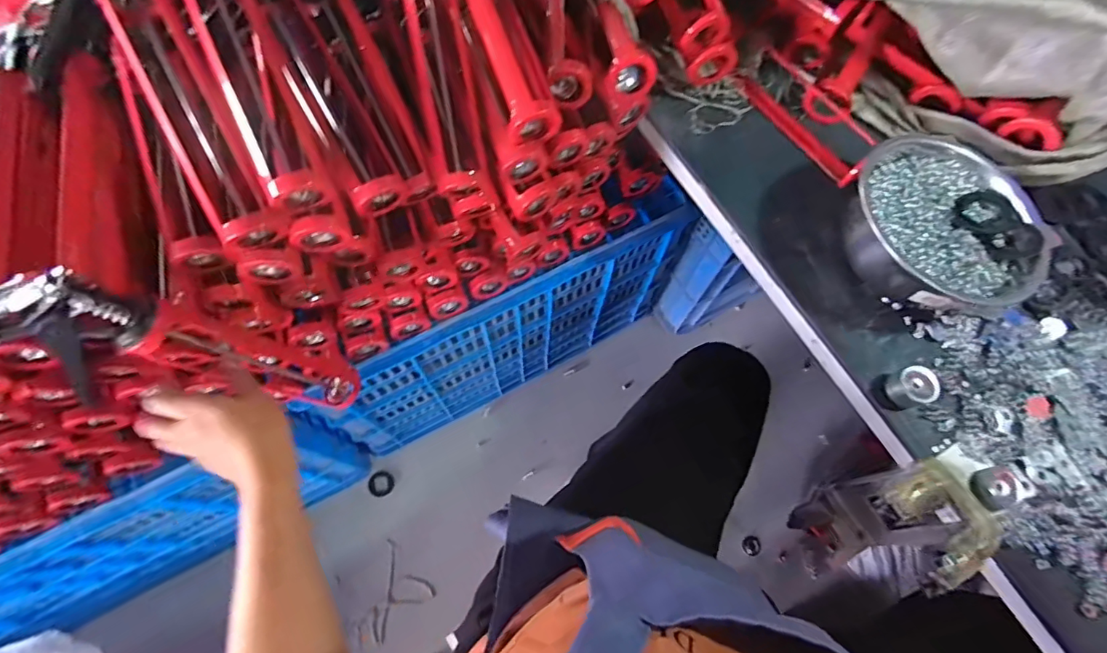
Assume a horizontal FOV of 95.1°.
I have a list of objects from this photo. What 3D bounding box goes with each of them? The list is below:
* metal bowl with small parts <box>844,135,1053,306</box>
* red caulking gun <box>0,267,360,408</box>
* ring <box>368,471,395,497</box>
[{"bbox_3d":[0.387,-0.099,0.516,0.198,0.087,0.188,1,67,-2],"label":"metal bowl with small parts"},{"bbox_3d":[-0.353,0.037,0.510,0.114,0.331,0.063,-17,67,19],"label":"red caulking gun"},{"bbox_3d":[-0.333,0.304,0.981,0.048,0.004,0.048,1,67,-2],"label":"ring"}]

